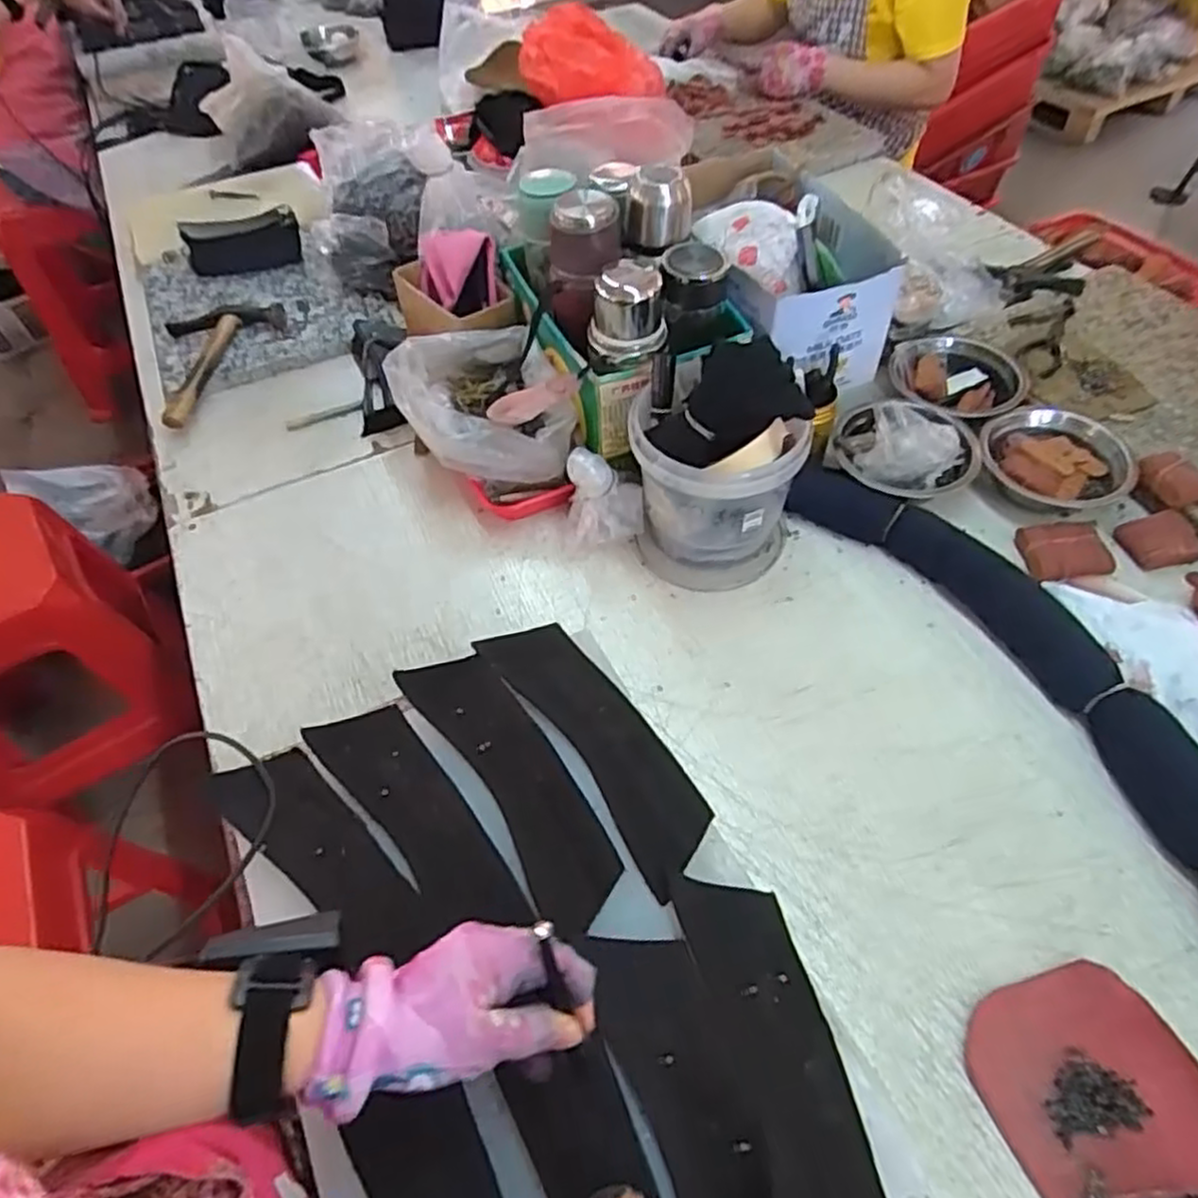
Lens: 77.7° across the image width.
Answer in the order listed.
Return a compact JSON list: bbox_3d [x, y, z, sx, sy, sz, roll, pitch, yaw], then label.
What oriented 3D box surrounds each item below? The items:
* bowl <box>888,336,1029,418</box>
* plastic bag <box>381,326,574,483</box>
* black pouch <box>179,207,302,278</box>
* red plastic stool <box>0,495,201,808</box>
[{"bbox_3d":[0.403,-0.248,0.845,0.140,0.040,0.140,-2,53,3],"label":"bowl"},{"bbox_3d":[-0.123,-0.196,0.769,0.154,0.085,0.179,-21,54,-11],"label":"plastic bag"},{"bbox_3d":[-0.533,-0.531,1.110,0.174,0.078,0.023,-7,24,4],"label":"black pouch"},{"bbox_3d":[-0.935,0.065,1.228,0.356,0.354,0.401,-30,57,-17],"label":"red plastic stool"}]

